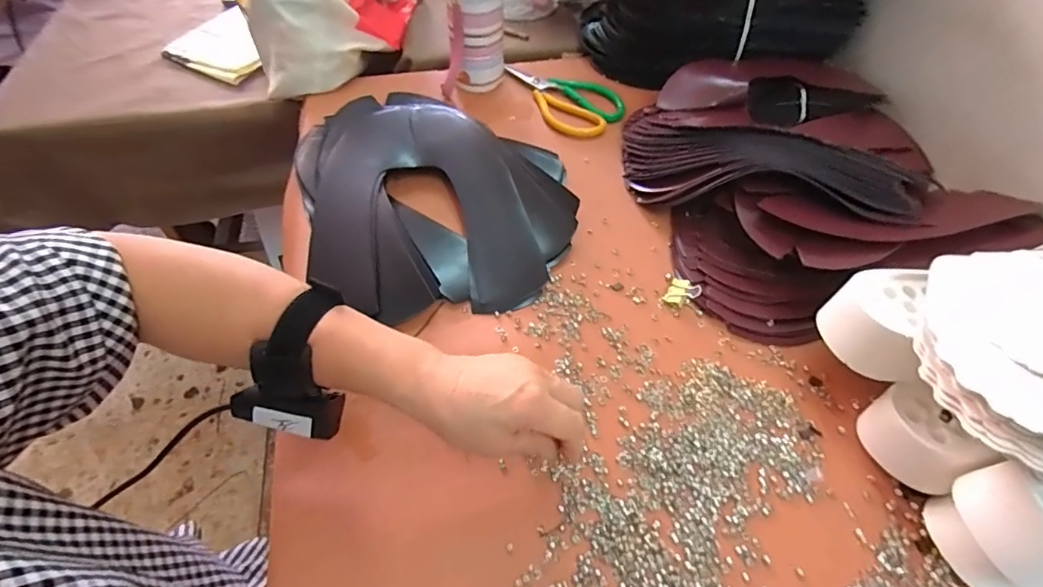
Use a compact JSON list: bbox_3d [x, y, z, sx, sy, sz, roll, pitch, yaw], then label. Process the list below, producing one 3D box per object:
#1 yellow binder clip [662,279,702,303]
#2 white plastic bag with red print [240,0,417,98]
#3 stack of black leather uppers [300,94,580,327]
[{"bbox_3d":[0.151,-0.002,0.468,0.028,0.020,0.025,30,59,19],"label":"yellow binder clip"},{"bbox_3d":[-0.248,-0.395,0.666,0.235,0.144,0.215,-14,55,-11],"label":"white plastic bag with red print"},{"bbox_3d":[-0.090,-0.115,0.534,0.265,0.038,0.313,-13,55,-10],"label":"stack of black leather uppers"}]

